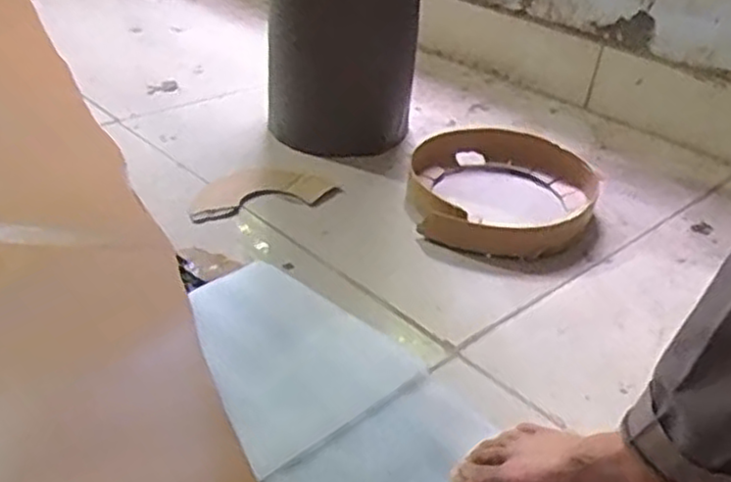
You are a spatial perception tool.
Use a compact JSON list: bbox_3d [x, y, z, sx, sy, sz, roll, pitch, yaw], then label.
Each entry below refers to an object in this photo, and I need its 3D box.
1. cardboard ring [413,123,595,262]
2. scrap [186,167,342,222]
[{"bbox_3d":[0.216,-0.080,1.136,0.280,0.074,0.299,3,31,-2],"label":"cardboard ring"},{"bbox_3d":[-0.159,-0.079,1.140,0.223,0.011,0.136,-7,38,-22],"label":"scrap"}]

